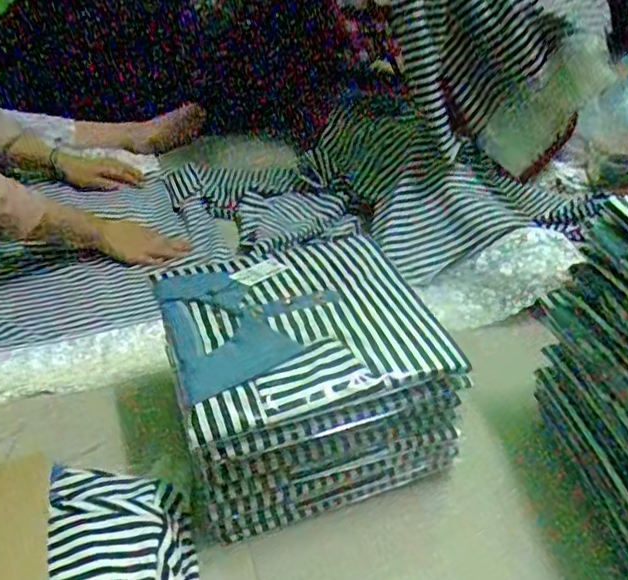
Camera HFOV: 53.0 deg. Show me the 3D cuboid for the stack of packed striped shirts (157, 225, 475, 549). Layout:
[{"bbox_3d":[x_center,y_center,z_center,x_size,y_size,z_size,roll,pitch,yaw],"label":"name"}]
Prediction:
[{"bbox_3d":[-0.012,0.097,0.724,0.279,0.190,0.245,-12,37,-17],"label":"stack of packed striped shirts"}]

